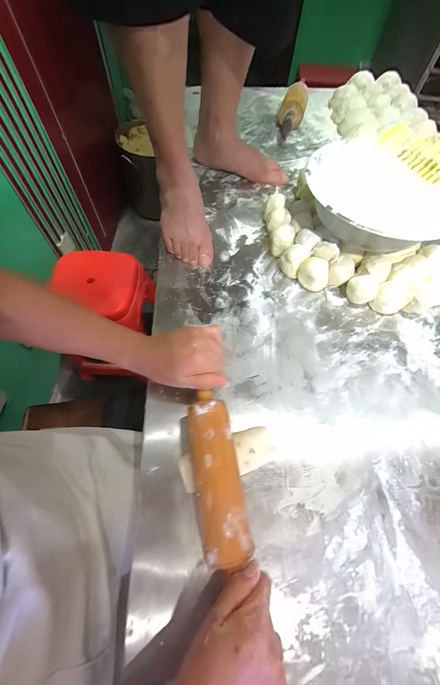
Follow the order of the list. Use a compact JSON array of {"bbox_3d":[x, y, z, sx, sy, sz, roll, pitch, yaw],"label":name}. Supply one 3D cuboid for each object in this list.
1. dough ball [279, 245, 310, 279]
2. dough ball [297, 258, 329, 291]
[{"bbox_3d":[0.142,-0.158,0.511,0.047,0.046,0.048,1,63,-2],"label":"dough ball"},{"bbox_3d":[0.174,-0.126,0.494,0.047,0.049,0.045,1,63,-2],"label":"dough ball"}]

